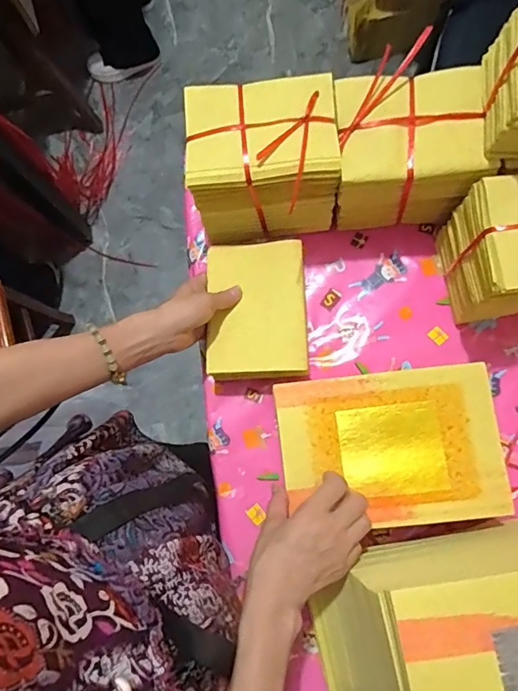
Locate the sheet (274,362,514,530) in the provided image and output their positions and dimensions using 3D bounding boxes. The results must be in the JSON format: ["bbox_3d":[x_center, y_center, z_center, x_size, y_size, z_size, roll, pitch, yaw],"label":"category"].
[{"bbox_3d":[0.139,0.108,0.512,0.224,0.007,0.157,-6,79,2],"label":"sheet"}]

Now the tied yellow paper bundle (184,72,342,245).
[{"bbox_3d":[0.003,-0.212,0.568,0.161,0.136,0.124,-4,80,-1],"label":"tied yellow paper bundle"}]

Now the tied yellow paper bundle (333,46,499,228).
[{"bbox_3d":[0.162,-0.224,0.567,0.156,0.135,0.123,4,80,0],"label":"tied yellow paper bundle"}]

